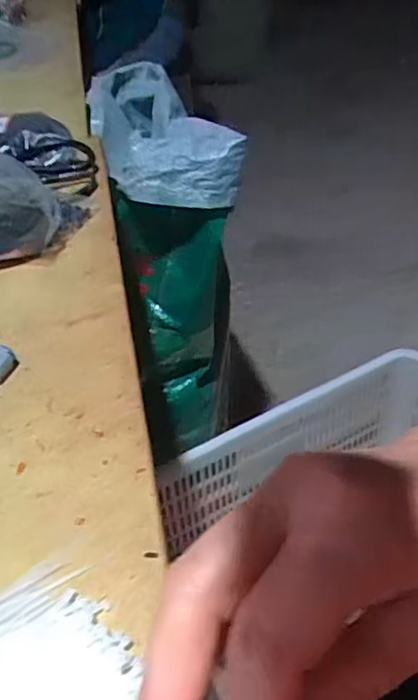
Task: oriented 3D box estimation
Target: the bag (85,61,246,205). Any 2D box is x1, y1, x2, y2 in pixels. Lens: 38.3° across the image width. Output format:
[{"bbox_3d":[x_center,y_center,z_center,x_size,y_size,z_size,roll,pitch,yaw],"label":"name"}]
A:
[{"bbox_3d":[-0.093,-0.331,0.845,0.146,0.074,0.453,-15,43,-10],"label":"bag"}]

